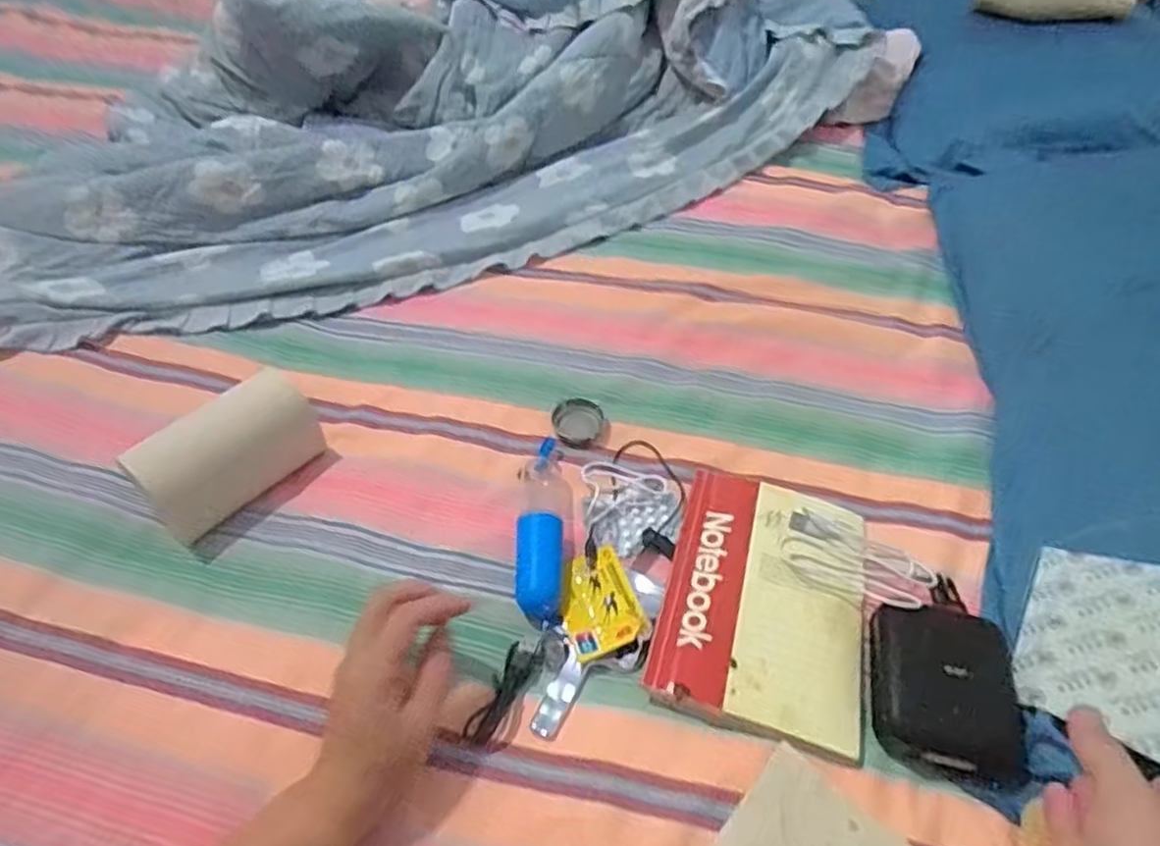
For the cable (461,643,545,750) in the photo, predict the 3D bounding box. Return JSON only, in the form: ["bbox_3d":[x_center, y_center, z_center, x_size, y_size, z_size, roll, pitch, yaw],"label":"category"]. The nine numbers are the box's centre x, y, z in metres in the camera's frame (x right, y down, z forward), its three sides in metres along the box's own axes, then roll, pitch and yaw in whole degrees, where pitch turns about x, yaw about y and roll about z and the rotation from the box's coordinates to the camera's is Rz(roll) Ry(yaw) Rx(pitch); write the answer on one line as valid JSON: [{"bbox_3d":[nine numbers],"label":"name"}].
[{"bbox_3d":[-0.049,0.178,0.454,0.024,0.010,0.071,20,51,17],"label":"cable"}]

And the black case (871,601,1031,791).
[{"bbox_3d":[0.235,0.167,0.443,0.088,0.024,0.103,7,49,6],"label":"black case"}]

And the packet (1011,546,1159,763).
[{"bbox_3d":[0.336,0.139,0.436,0.099,0.006,0.127,6,51,45],"label":"packet"}]

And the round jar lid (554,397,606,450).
[{"bbox_3d":[0.001,0.001,0.617,0.044,0.005,0.050,-10,65,-14],"label":"round jar lid"}]

